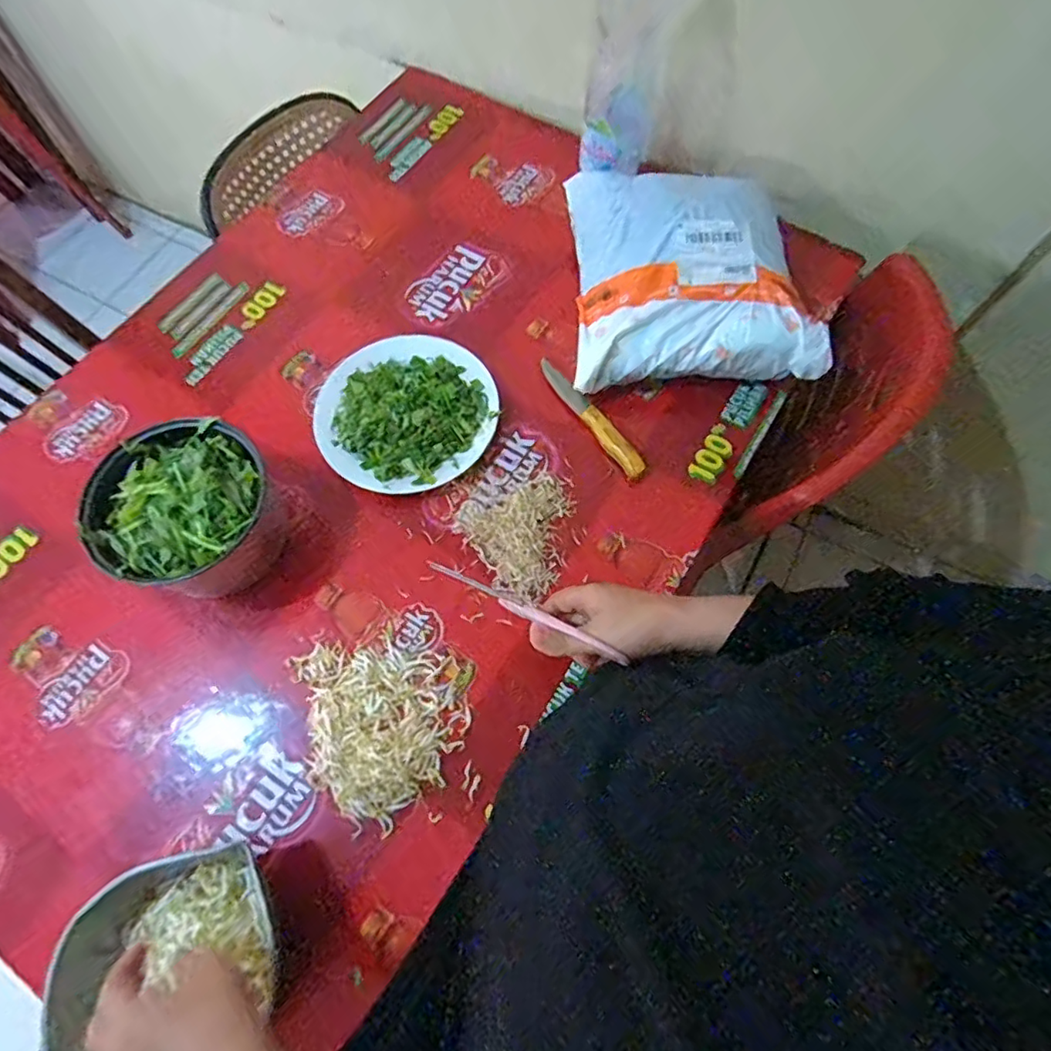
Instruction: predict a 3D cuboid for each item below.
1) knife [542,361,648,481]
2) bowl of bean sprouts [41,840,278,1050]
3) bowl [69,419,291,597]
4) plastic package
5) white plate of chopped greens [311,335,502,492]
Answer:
[{"bbox_3d":[0.078,-0.133,0.715,0.025,0.025,0.192,-34,71,-12],"label":"knife"},{"bbox_3d":[-0.283,0.369,0.481,0.168,0.066,0.171,0,68,1],"label":"bowl of bean sprouts"},{"bbox_3d":[-0.351,-0.014,0.624,0.154,0.111,0.165,0,68,1],"label":"bowl"},{"bbox_3d":[0.200,-0.314,0.705,0.271,0.090,0.276,0,68,1],"label":"plastic package"},{"bbox_3d":[-0.146,-0.144,0.707,0.211,0.053,0.211,0,68,1],"label":"white plate of chopped greens"}]

